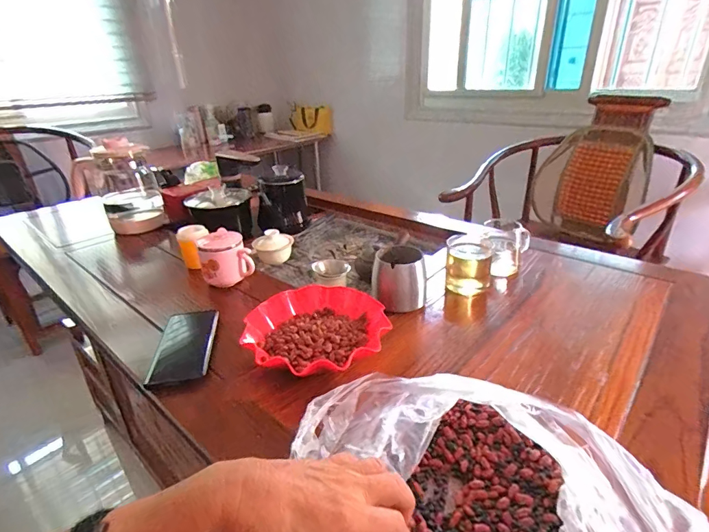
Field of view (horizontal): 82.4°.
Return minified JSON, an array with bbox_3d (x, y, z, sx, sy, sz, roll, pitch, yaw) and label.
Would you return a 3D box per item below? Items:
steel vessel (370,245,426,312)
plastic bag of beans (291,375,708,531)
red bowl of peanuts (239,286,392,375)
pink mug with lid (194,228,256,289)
[{"bbox_3d":[0.071,0.022,0.650,0.084,0.104,0.068,0,27,6],"label":"steel vessel"},{"bbox_3d":[0.098,0.182,0.300,0.222,0.105,0.284,-13,28,-20],"label":"plastic bag of beans"},{"bbox_3d":[-0.050,0.097,0.558,0.188,0.056,0.182,-2,27,1],"label":"red bowl of peanuts"},{"bbox_3d":[-0.240,-0.015,0.746,0.085,0.080,0.077,-15,29,-23],"label":"pink mug with lid"}]

